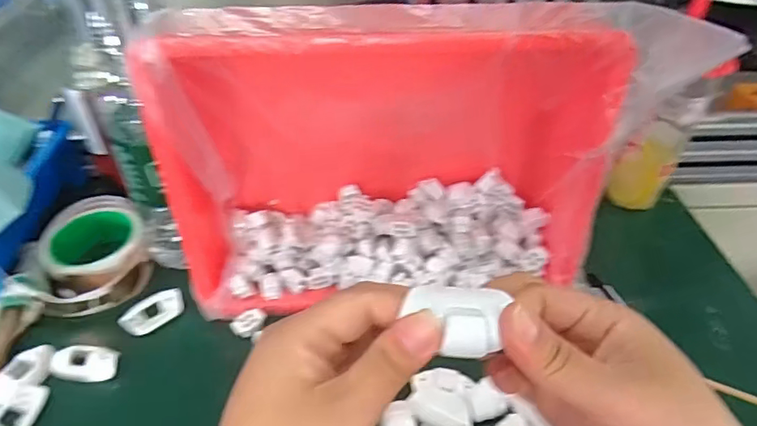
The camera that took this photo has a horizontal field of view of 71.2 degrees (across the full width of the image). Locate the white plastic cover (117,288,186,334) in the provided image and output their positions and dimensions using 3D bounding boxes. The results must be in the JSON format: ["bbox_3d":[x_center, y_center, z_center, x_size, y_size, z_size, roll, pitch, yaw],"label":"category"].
[{"bbox_3d":[-0.211,0.093,0.498,0.026,0.014,0.058,33,50,31],"label":"white plastic cover"}]

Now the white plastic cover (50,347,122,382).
[{"bbox_3d":[-0.250,0.129,0.451,0.052,0.017,0.027,1,41,1],"label":"white plastic cover"}]

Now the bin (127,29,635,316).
[{"bbox_3d":[0.004,-0.040,0.447,0.344,0.243,0.104,-2,41,-3],"label":"bin"}]

